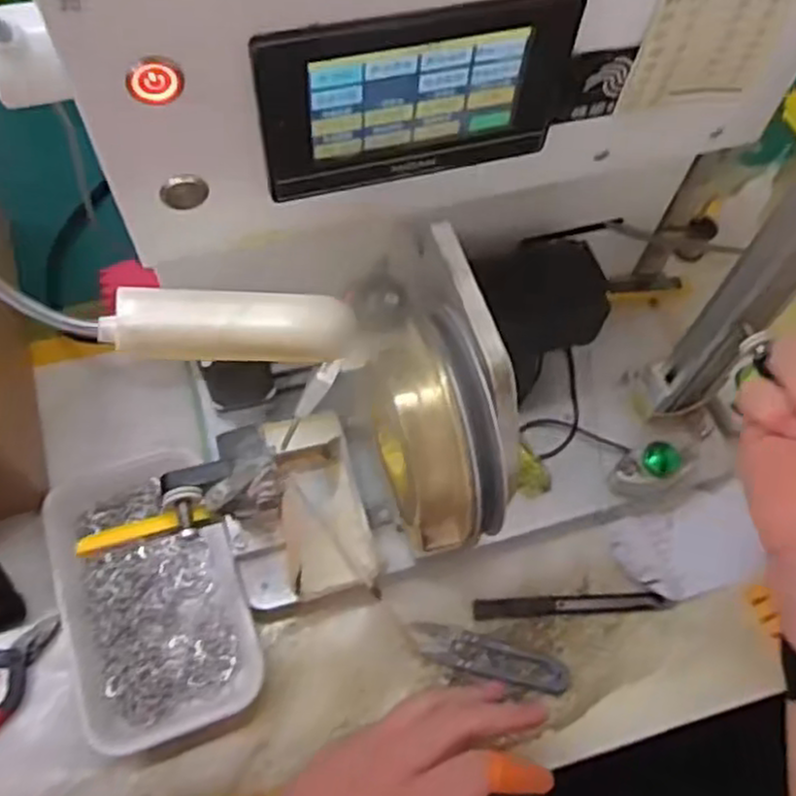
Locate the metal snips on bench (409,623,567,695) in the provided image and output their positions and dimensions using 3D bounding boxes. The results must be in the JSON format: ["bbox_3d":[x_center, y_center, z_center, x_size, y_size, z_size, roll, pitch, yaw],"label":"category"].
[{"bbox_3d":[0.057,0.159,0.464,0.098,0.014,0.023,16,63,5],"label":"metal snips on bench"}]

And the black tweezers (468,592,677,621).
[{"bbox_3d":[0.111,0.133,0.486,0.123,0.011,0.013,-1,63,-4],"label":"black tweezers"}]

